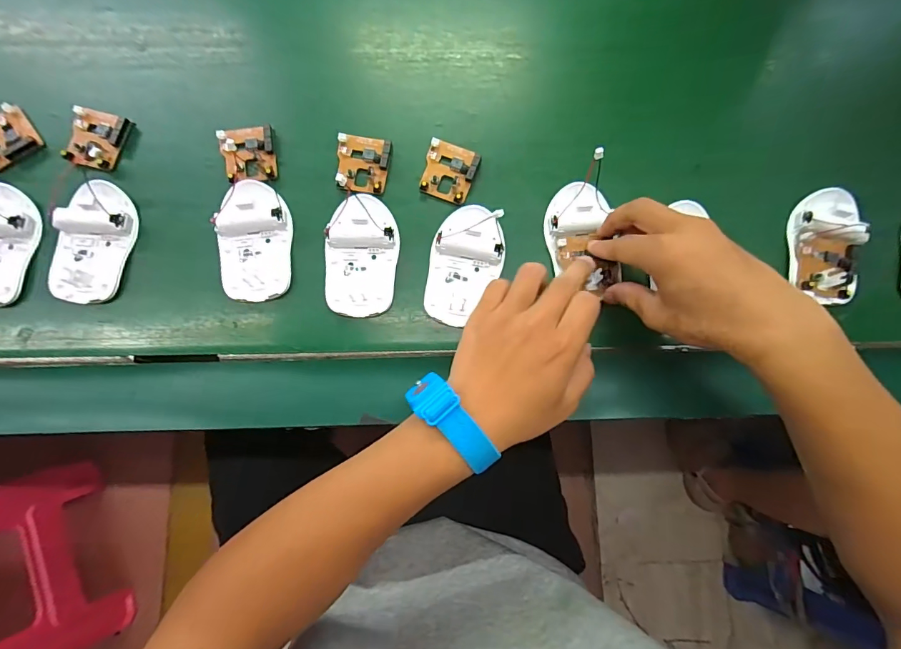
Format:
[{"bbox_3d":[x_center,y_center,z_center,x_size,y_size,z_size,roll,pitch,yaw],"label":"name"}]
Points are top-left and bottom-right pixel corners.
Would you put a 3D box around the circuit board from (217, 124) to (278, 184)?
[{"bbox_3d":[-0.171,-0.142,0.362,0.043,0.014,0.053,-7,80,-3],"label":"circuit board"}]

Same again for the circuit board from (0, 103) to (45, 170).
[{"bbox_3d":[-0.376,-0.156,0.357,0.048,0.009,0.046,-40,83,-7],"label":"circuit board"}]

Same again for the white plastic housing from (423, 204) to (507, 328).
[{"bbox_3d":[0.012,-0.047,0.342,0.058,0.015,0.093,7,80,0],"label":"white plastic housing"}]

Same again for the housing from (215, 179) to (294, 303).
[{"bbox_3d":[-0.158,-0.067,0.342,0.055,0.017,0.095,-1,80,-1],"label":"housing"}]

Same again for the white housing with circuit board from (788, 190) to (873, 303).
[{"bbox_3d":[0.312,-0.068,0.350,0.049,0.021,0.097,11,80,1],"label":"white housing with circuit board"}]

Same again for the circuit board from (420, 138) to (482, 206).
[{"bbox_3d":[-0.001,-0.130,0.363,0.044,0.011,0.049,21,80,3],"label":"circuit board"}]

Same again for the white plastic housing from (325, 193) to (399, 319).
[{"bbox_3d":[-0.071,-0.057,0.341,0.055,0.018,0.098,2,80,-1],"label":"white plastic housing"}]

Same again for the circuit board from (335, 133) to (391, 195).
[{"bbox_3d":[-0.075,-0.136,0.363,0.044,0.013,0.051,6,80,0],"label":"circuit board"}]

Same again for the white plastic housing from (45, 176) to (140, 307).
[{"bbox_3d":[-0.285,-0.066,0.337,0.055,0.017,0.095,9,80,0],"label":"white plastic housing"}]

